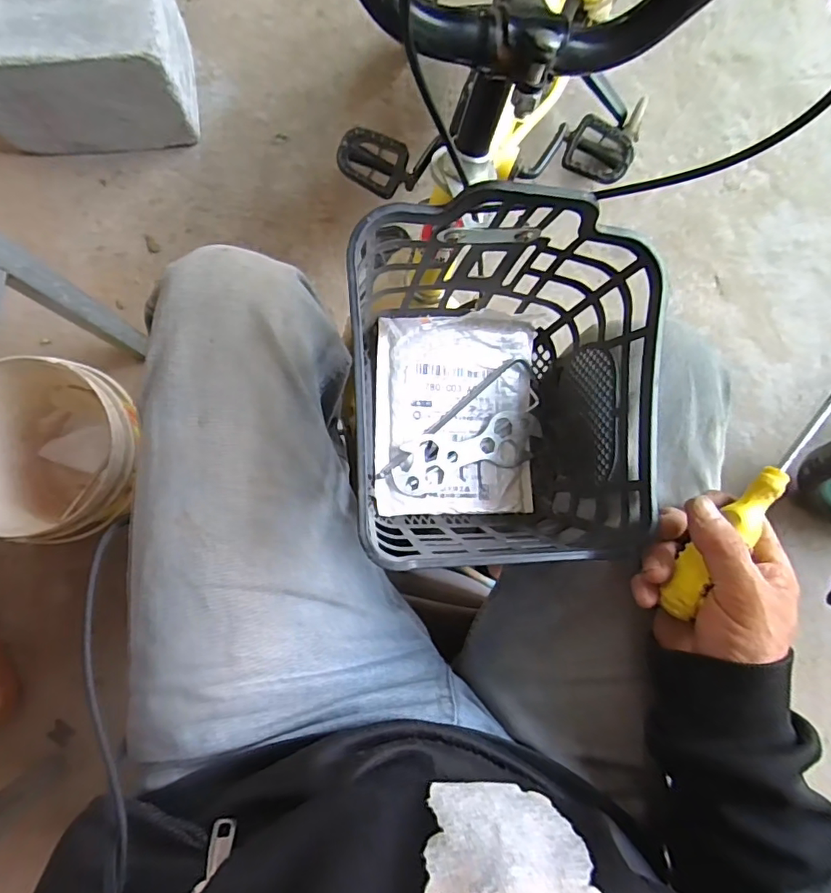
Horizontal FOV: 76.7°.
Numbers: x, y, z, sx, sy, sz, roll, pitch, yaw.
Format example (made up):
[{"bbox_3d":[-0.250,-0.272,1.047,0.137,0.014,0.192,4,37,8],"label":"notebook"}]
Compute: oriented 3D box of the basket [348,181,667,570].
[{"bbox_3d":[0.057,-0.028,0.355,0.182,0.151,0.201,0,83,-6],"label":"basket"}]

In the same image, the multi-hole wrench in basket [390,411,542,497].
[{"bbox_3d":[0.042,0.005,0.417,0.127,0.006,0.044,-17,96,-15],"label":"multi-hole wrench in basket"}]

